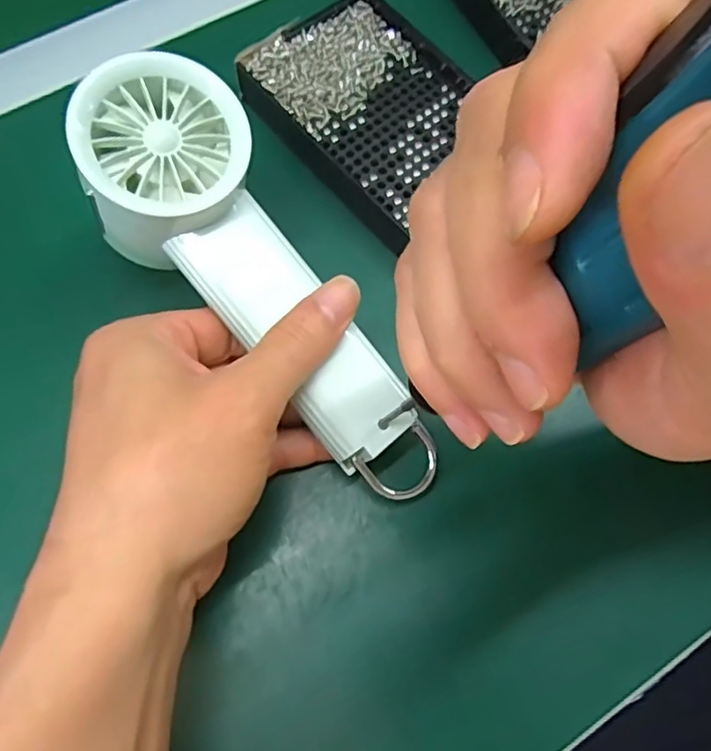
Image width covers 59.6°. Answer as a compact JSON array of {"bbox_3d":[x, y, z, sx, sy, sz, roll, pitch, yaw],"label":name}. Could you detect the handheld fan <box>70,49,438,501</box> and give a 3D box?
[{"bbox_3d":[-0.035,-0.029,0.248,0.062,0.033,0.192,-38,100,-13],"label":"handheld fan"}]

